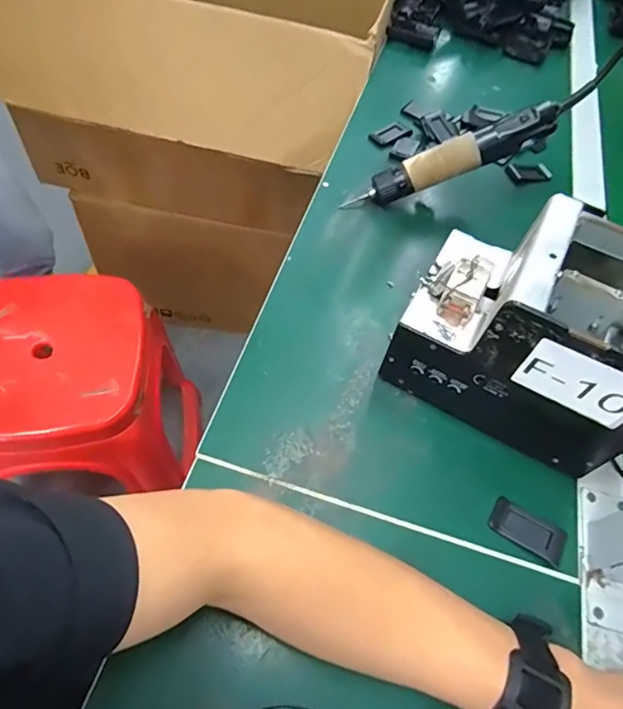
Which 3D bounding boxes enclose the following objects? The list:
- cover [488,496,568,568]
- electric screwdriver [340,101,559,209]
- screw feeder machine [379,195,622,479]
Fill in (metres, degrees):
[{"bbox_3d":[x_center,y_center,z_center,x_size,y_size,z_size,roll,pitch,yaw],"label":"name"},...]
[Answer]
[{"bbox_3d":[0.163,0.133,0.367,0.055,0.008,0.028,30,62,13],"label":"cover"},{"bbox_3d":[0.149,-0.208,0.519,0.225,0.029,0.029,-22,61,8],"label":"electric screwdriver"},{"bbox_3d":[0.171,-0.022,0.381,0.173,0.147,0.125,26,61,12],"label":"screw feeder machine"}]

